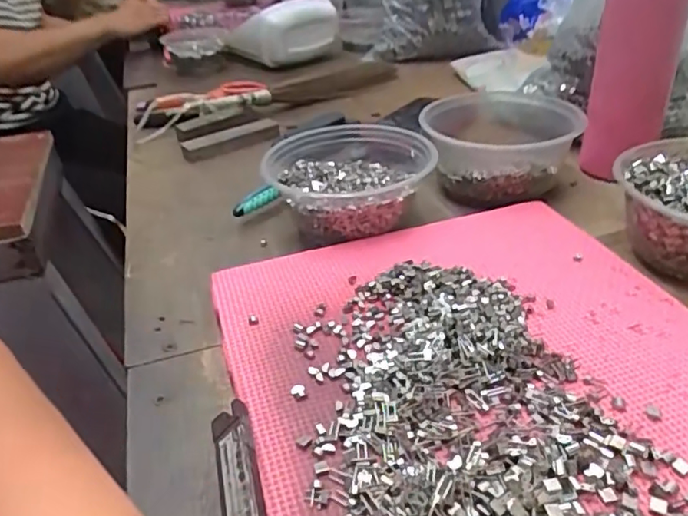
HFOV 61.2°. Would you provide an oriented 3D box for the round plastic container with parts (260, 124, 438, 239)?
[{"bbox_3d":[0.010,-0.070,0.482,0.129,0.047,0.129,-2,32,1],"label":"round plastic container with parts"}]

